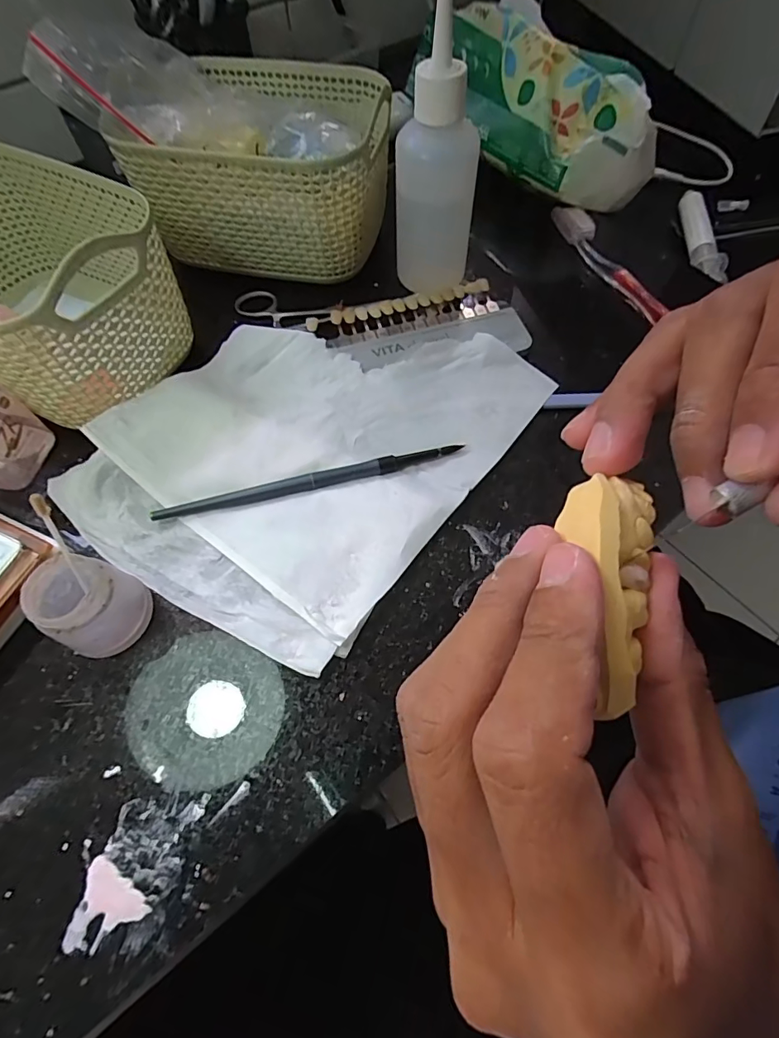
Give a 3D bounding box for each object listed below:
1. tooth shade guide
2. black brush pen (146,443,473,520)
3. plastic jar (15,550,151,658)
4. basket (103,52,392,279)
[{"bbox_3d":[0.018,-0.124,0.307,0.131,0.010,0.061,-9,64,-4],"label":"tooth shade guide"},{"bbox_3d":[-0.042,-0.021,0.253,0.163,0.004,0.010,-13,64,-6],"label":"black brush pen"},{"bbox_3d":[-0.133,0.038,0.210,0.035,0.039,0.037,0,63,0],"label":"plastic jar"},{"bbox_3d":[-0.073,-0.236,0.322,0.138,0.074,0.120,14,64,7],"label":"basket"}]

